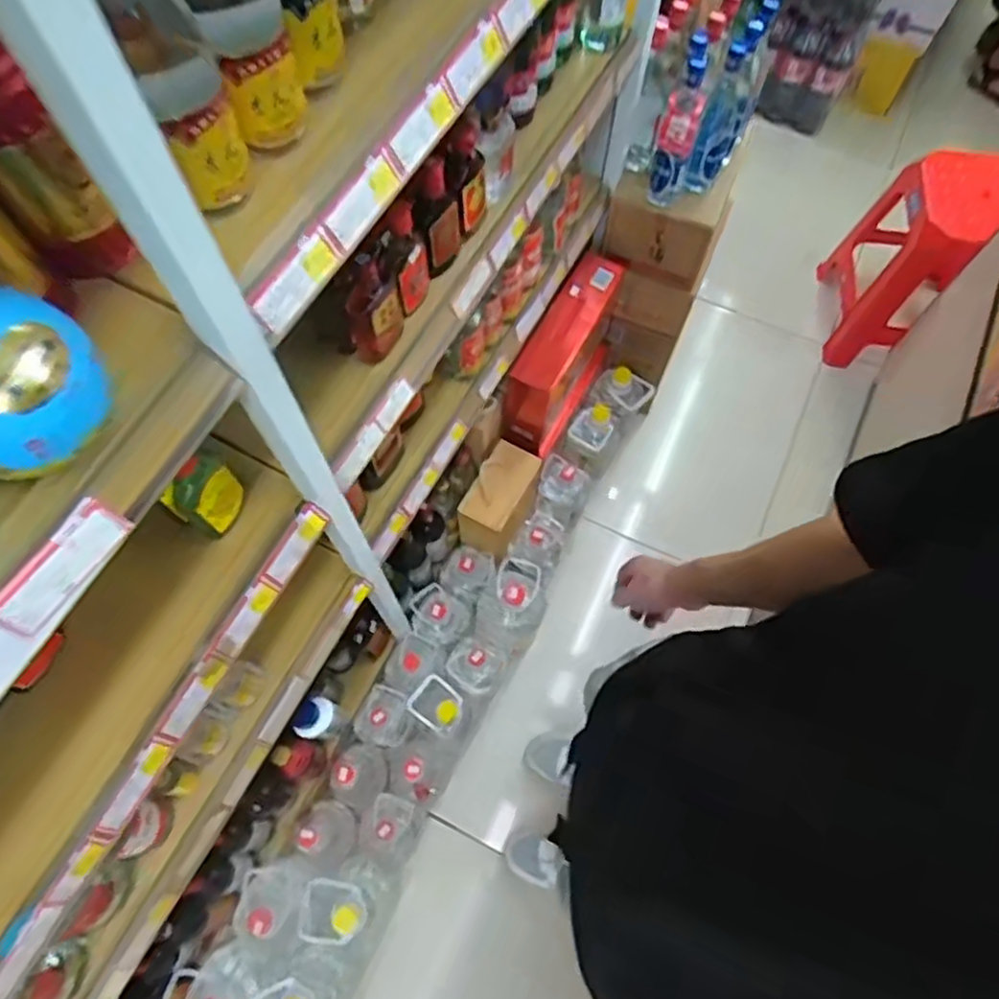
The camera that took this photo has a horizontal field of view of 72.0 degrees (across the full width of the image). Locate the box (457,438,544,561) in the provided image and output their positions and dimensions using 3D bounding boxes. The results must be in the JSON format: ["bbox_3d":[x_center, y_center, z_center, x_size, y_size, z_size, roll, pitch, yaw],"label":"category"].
[{"bbox_3d":[0.006,-0.002,1.509,0.121,0.200,0.223,25,70,9],"label":"box"}]

